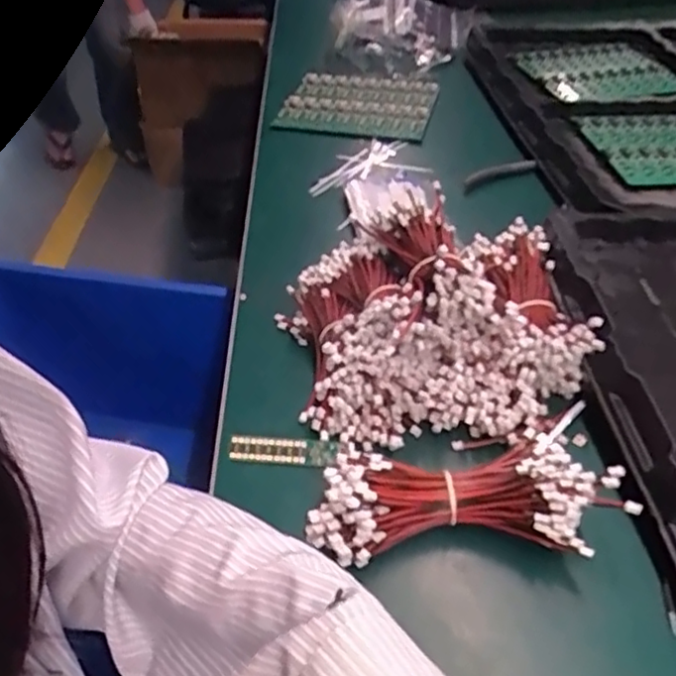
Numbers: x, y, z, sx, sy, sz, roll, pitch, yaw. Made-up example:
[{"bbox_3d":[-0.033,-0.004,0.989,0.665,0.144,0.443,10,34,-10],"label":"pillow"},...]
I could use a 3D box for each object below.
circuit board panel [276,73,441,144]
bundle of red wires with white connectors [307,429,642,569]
[{"bbox_3d":[0.030,-0.318,0.883,0.198,0.018,0.177,11,44,13],"label":"circuit board panel"},{"bbox_3d":[0.076,0.092,0.406,0.191,0.040,0.089,-5,44,-1],"label":"bundle of red wires with white connectors"}]

